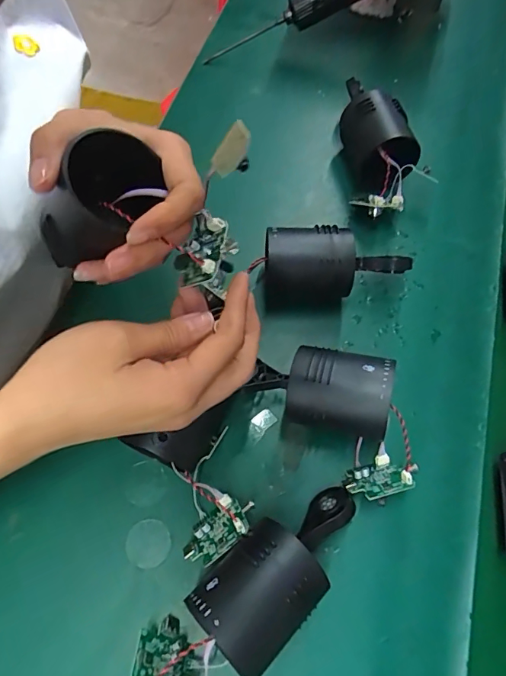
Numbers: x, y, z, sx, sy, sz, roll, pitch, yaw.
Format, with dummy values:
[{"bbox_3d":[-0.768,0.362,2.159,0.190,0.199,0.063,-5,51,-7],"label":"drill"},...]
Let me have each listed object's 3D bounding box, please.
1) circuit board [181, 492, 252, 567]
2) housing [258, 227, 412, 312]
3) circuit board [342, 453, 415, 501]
[{"bbox_3d":[-0.022,0.121,0.283,0.049,0.008,0.033,-37,28,-3],"label":"circuit board"},{"bbox_3d":[0.066,-0.055,0.355,0.113,0.058,0.052,-4,63,-1],"label":"housing"},{"bbox_3d":[0.082,0.093,0.298,0.038,0.035,0.008,-18,111,-13],"label":"circuit board"}]

